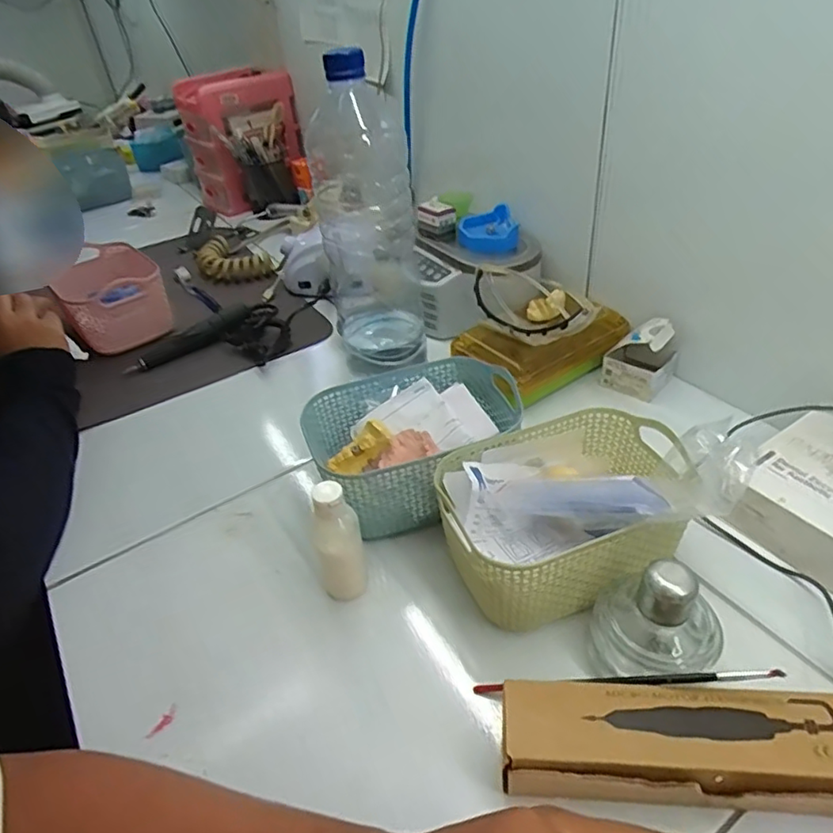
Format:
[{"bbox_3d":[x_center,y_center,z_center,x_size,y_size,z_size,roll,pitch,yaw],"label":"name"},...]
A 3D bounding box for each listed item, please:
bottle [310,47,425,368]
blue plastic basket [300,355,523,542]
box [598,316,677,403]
[{"bbox_3d":[-0.045,-0.176,0.562,0.082,0.268,0.088,-8,39,-3],"label":"bottle"},{"bbox_3d":[0.005,0.022,0.512,0.177,0.076,0.127,-19,40,-15],"label":"blue plastic basket"},{"bbox_3d":[0.226,-0.064,0.603,0.058,0.063,0.062,23,47,31],"label":"box"}]

